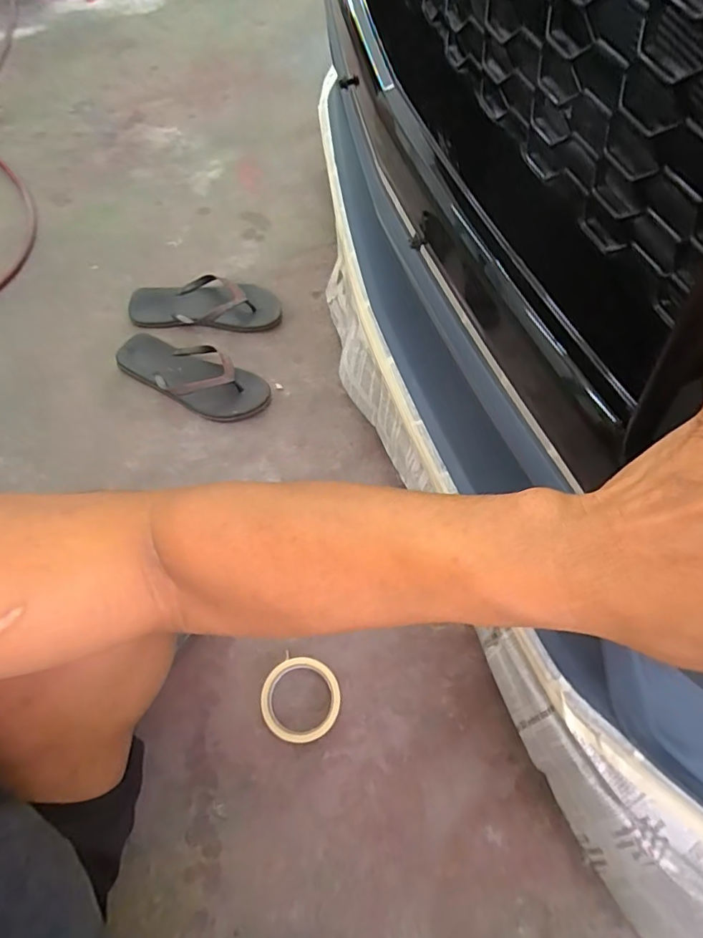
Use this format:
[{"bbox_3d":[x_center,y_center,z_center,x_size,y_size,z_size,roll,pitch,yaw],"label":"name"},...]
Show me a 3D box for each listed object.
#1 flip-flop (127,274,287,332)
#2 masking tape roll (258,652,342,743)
[{"bbox_3d":[-0.262,-0.300,0.925,0.273,0.039,0.105,2,64,0],"label":"flip-flop"},{"bbox_3d":[-0.064,0.292,0.650,0.097,0.017,0.099,0,64,-1],"label":"masking tape roll"}]

